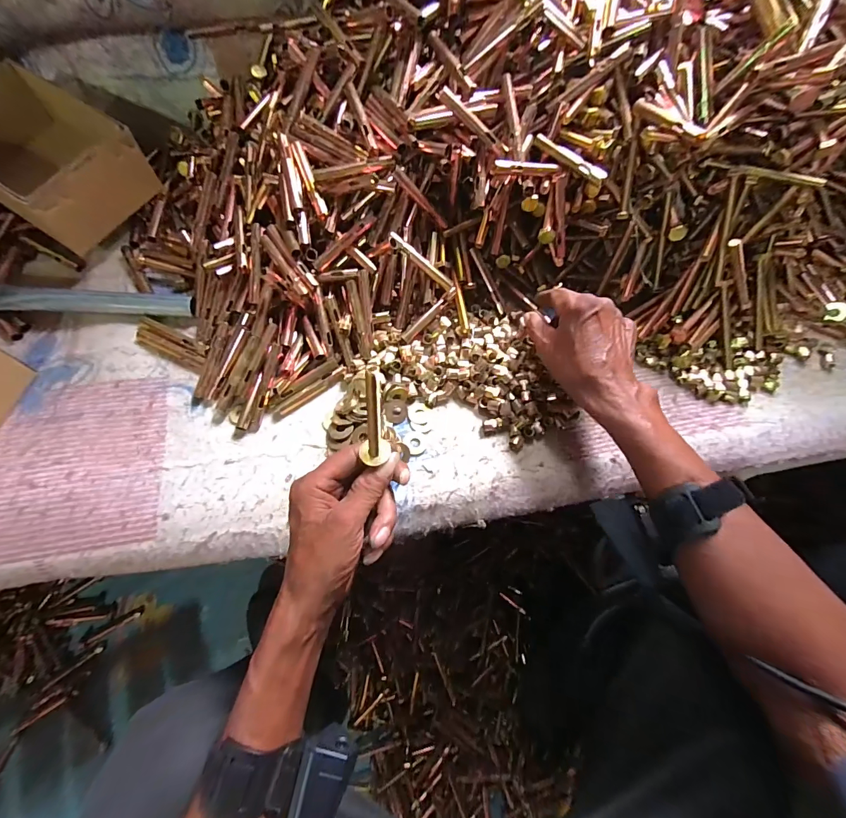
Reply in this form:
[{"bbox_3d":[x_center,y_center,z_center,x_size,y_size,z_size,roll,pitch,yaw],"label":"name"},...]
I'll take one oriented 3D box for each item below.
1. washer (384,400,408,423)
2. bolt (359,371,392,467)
[{"bbox_3d":[-0.029,0.002,0.419,0.027,0.004,0.025,2,82,-19],"label":"washer"},{"bbox_3d":[-0.035,0.006,0.288,0.020,0.081,0.016,1,41,-2],"label":"bolt"}]

